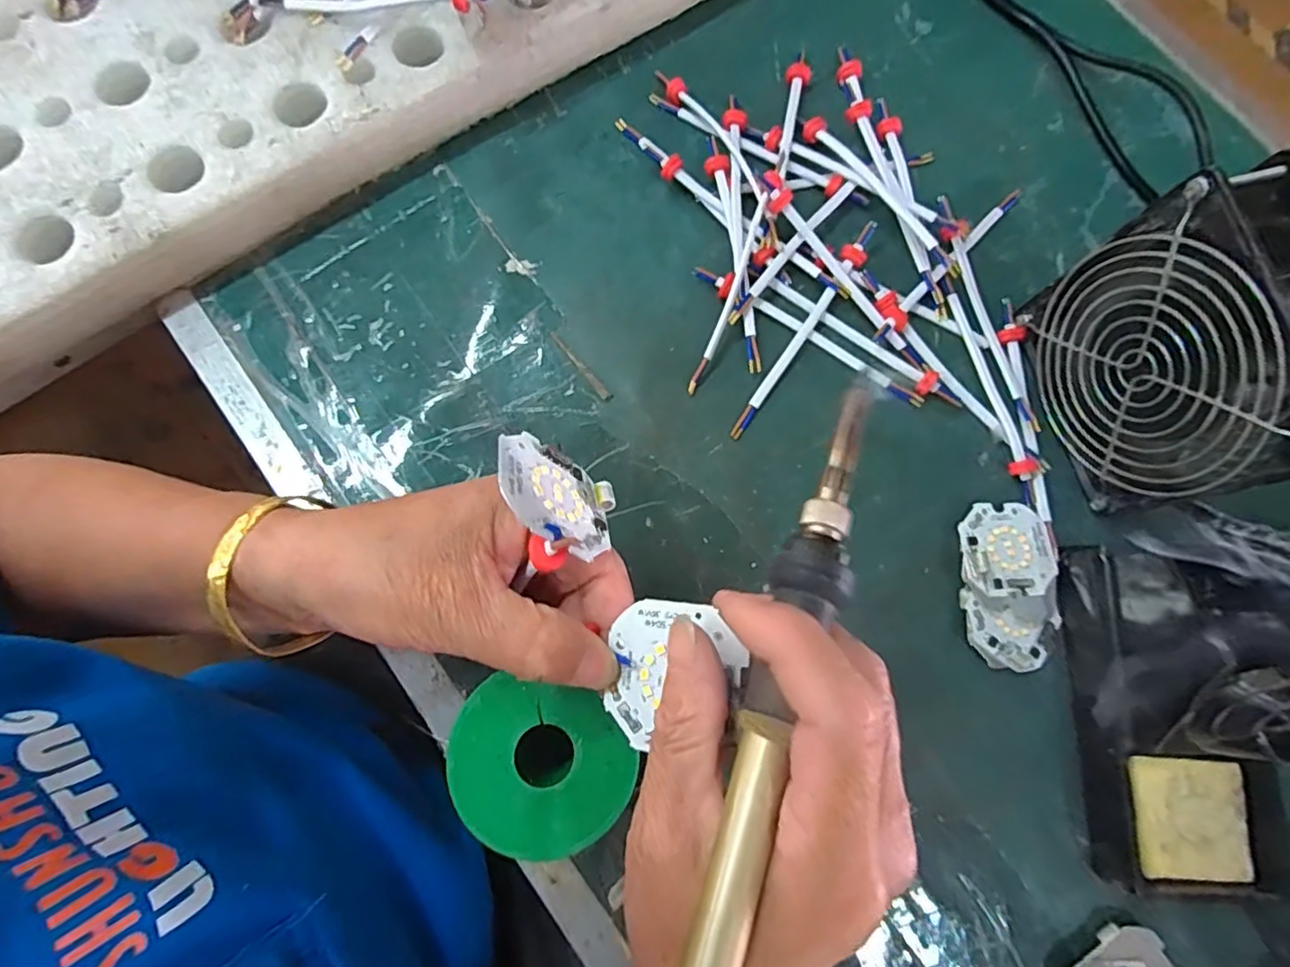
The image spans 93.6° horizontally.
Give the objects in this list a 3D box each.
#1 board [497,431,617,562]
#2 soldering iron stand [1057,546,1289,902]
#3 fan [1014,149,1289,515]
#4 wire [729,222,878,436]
[{"bbox_3d":[-0.027,0.006,0.206,0.004,0.053,0.043,-39,45,22],"label":"board"},{"bbox_3d":[0.240,0.101,0.259,0.078,0.074,0.151,-5,78,-3],"label":"soldering iron stand"},{"bbox_3d":[0.236,-0.053,0.269,0.049,0.117,0.116,-14,78,-5],"label":"fan"},{"bbox_3d":[0.075,-0.065,0.325,0.006,0.005,0.098,34,79,6],"label":"wire"}]

